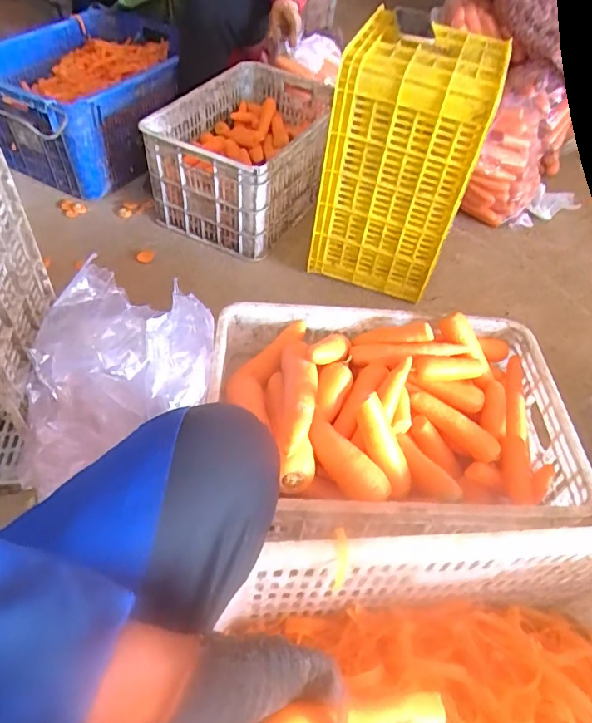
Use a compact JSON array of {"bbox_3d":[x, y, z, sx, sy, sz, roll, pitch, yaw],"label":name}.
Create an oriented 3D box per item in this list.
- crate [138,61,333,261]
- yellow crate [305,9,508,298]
[{"bbox_3d":[-0.111,-0.572,1.407,0.353,0.249,0.543,25,52,14],"label":"crate"},{"bbox_3d":[0.243,-0.449,1.176,0.293,0.487,0.287,18,51,9],"label":"yellow crate"}]

